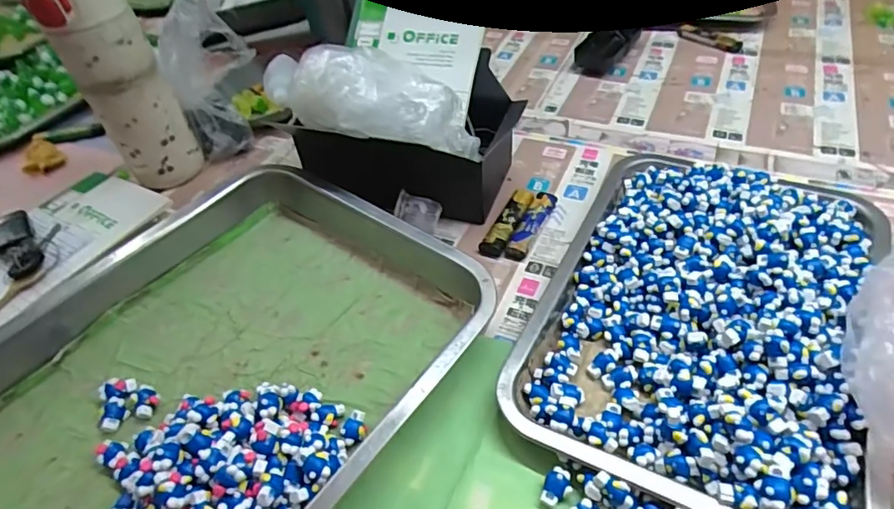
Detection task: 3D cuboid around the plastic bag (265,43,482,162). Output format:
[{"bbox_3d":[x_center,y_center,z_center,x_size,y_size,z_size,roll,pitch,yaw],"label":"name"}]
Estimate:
[{"bbox_3d":[-0.054,-0.132,0.470,0.179,0.066,0.079,16,47,2],"label":"plastic bag"}]

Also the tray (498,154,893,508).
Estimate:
[{"bbox_3d":[0.182,0.026,0.384,0.206,0.040,0.300,17,49,23],"label":"tray"}]

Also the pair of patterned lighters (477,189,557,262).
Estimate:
[{"bbox_3d":[0.064,-0.027,0.479,0.039,0.013,0.084,17,49,23],"label":"pair of patterned lighters"}]

